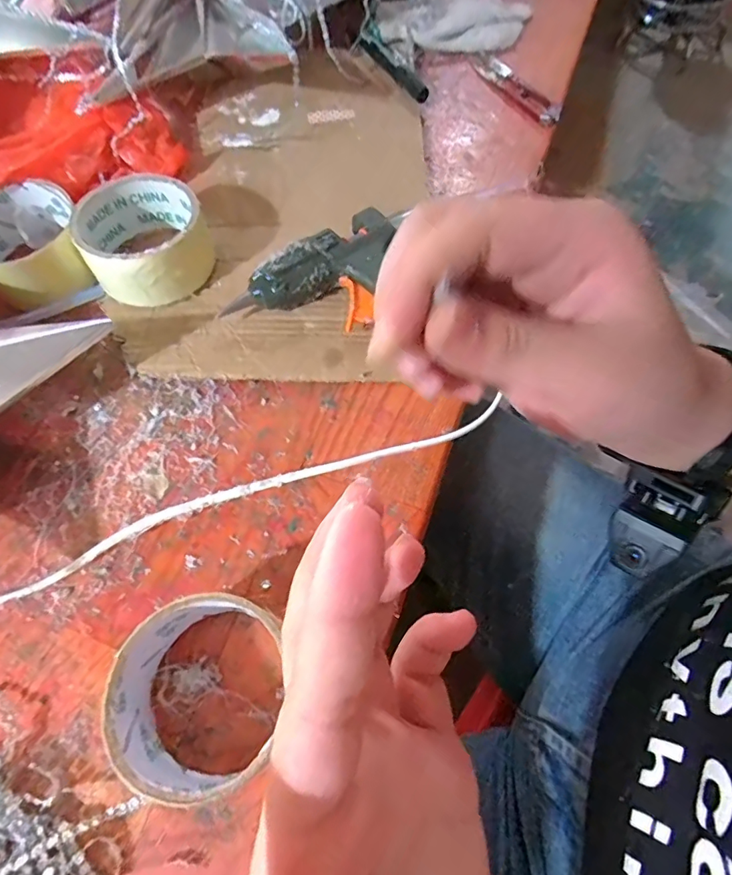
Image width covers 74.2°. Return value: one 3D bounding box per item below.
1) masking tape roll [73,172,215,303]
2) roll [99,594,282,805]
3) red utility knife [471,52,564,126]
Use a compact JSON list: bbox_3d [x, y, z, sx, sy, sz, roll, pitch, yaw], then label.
[{"bbox_3d":[-0.152,-0.139,0.339,0.081,0.046,0.086,0,65,0],"label":"masking tape roll"},{"bbox_3d":[-0.076,0.117,0.227,0.070,0.049,0.078,1,65,1],"label":"roll"},{"bbox_3d":[0.133,-0.320,0.439,0.030,0.006,0.115,-29,68,-12],"label":"red utility knife"}]

